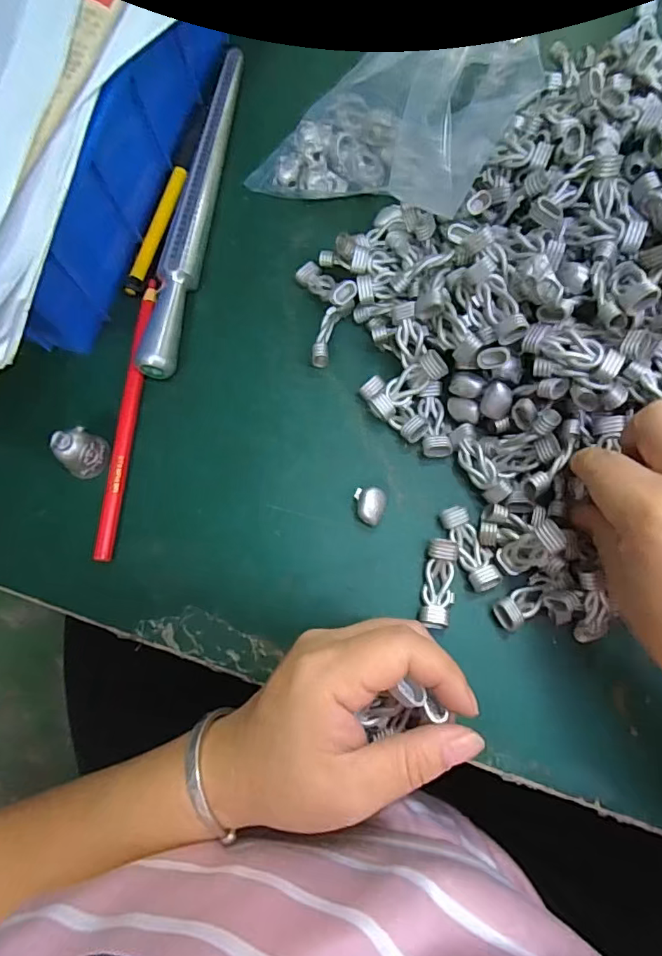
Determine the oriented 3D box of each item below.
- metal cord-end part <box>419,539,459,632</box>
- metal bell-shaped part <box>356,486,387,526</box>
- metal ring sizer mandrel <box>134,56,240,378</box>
[{"bbox_3d":[0.057,0.055,0.271,0.016,0.008,0.045,9,77,4],"label":"metal cord-end part"},{"bbox_3d":[0.022,0.016,0.281,0.016,0.011,0.020,-12,76,-1],"label":"metal bell-shaped part"},{"bbox_3d":[-0.083,-0.170,0.318,0.019,0.020,0.229,8,77,4],"label":"metal ring sizer mandrel"}]

